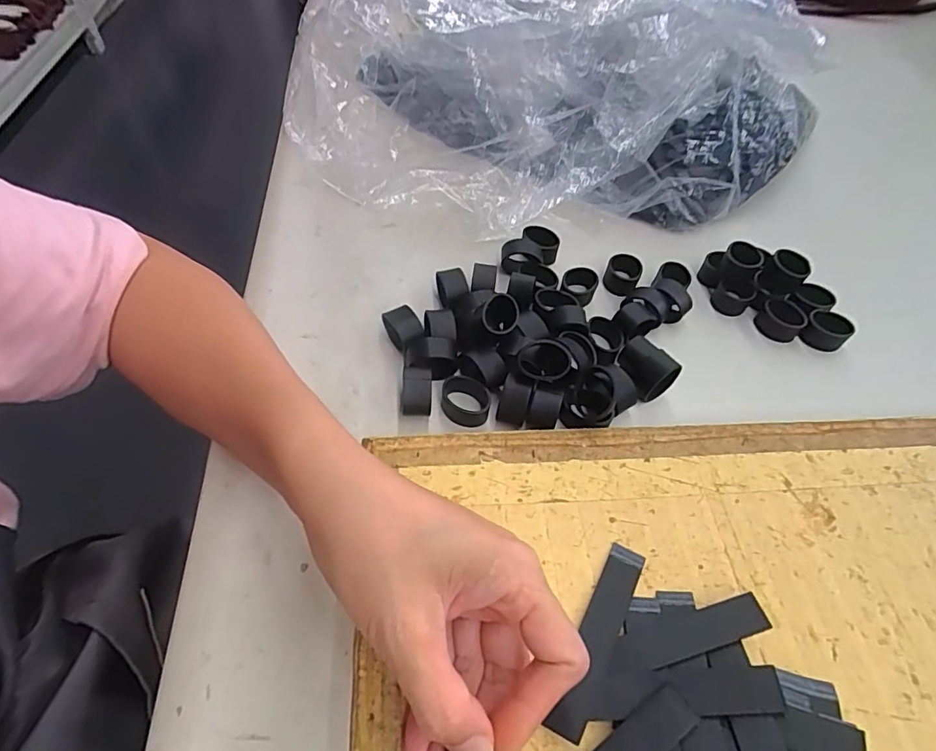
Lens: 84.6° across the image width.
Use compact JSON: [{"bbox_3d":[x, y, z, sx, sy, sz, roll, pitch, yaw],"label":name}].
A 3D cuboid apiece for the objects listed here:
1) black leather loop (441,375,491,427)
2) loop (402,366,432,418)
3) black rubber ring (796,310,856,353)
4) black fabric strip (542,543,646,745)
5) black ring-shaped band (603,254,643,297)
[{"bbox_3d":[-0.002,0.016,0.322,0.031,0.016,0.025,14,54,8],"label":"black leather loop"},{"bbox_3d":[-0.031,0.012,0.316,0.018,0.024,0.025,1,54,-1],"label":"loop"},{"bbox_3d":[0.262,-0.031,0.377,0.033,0.017,0.029,-38,63,-26],"label":"black rubber ring"},{"bbox_3d":[0.062,0.120,0.241,0.017,0.006,0.090,26,57,16],"label":"black fabric strip"},{"bbox_3d":[0.118,-0.076,0.394,0.025,0.016,0.029,21,56,14],"label":"black ring-shaped band"}]

